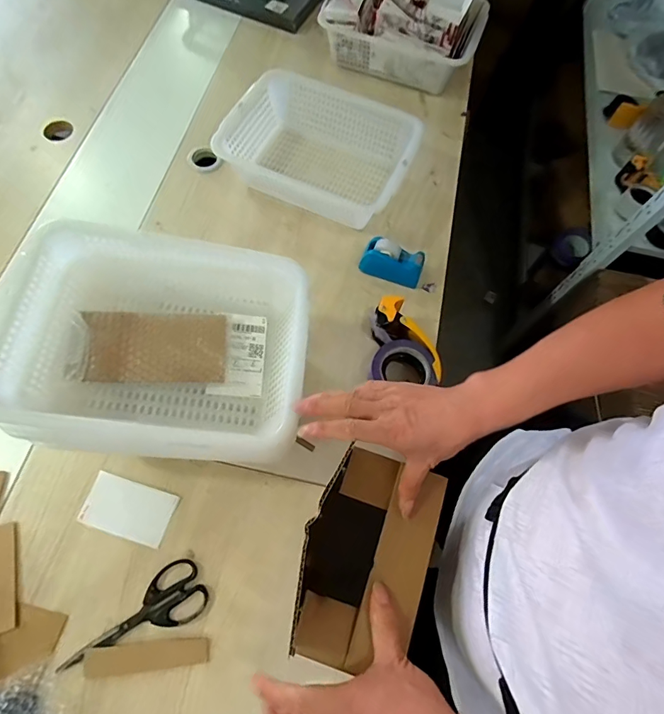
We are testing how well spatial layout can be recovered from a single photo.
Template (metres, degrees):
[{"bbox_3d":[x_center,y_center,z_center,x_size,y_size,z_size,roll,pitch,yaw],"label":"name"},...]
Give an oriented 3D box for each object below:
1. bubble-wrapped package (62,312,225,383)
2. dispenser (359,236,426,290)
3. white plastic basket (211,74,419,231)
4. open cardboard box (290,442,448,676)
[{"bbox_3d":[-0.244,-0.017,0.576,0.190,0.014,0.102,3,65,-15],"label":"bubble-wrapped package"},{"bbox_3d":[0.114,-0.180,0.784,0.114,0.064,0.056,19,69,6],"label":"dispenser"},{"bbox_3d":[-0.030,-0.412,0.850,0.366,0.107,0.268,20,69,6],"label":"white plastic basket"},{"bbox_3d":[0.039,0.236,0.503,0.110,0.153,0.201,22,69,7],"label":"open cardboard box"}]

